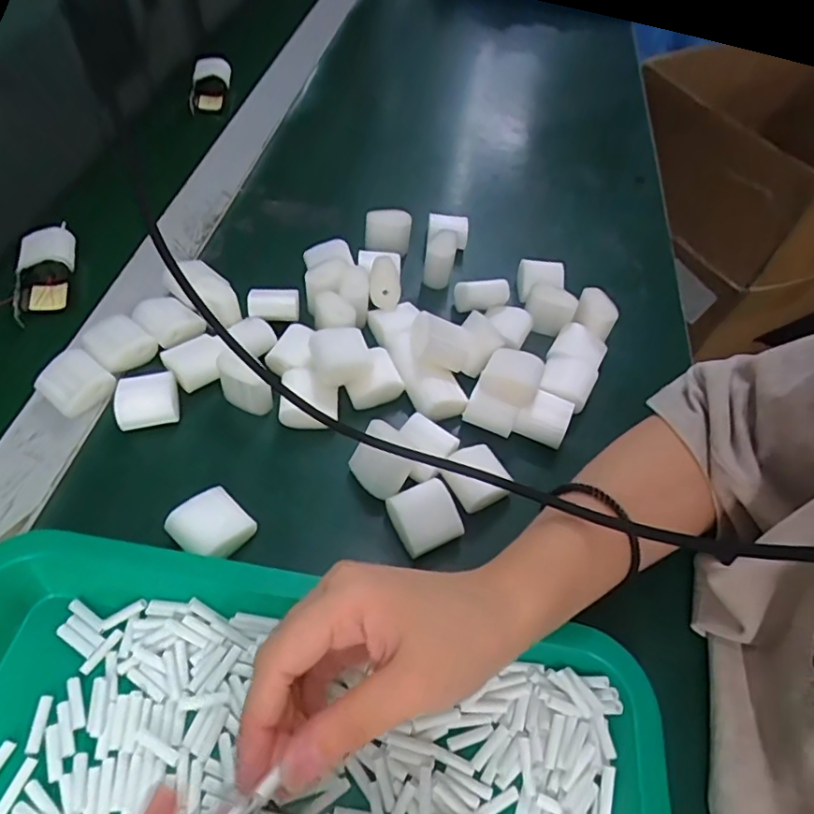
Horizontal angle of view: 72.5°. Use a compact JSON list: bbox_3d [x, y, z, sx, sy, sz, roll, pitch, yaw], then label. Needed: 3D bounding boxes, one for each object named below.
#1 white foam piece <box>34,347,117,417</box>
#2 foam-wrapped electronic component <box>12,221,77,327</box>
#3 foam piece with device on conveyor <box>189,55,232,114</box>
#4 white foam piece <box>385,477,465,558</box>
[{"bbox_3d":[-0.212,-0.015,0.354,0.038,0.019,0.036,33,60,19],"label":"white foam piece"},{"bbox_3d":[-0.278,-0.104,0.423,0.041,0.016,0.088,-3,68,-5],"label":"foam-wrapped electronic component"},{"bbox_3d":[-0.213,-0.352,0.606,0.042,0.029,0.068,-4,55,-5],"label":"foam piece with device on conveyor"},{"bbox_3d":[0.010,0.065,0.320,0.036,0.021,0.036,-22,59,-17],"label":"white foam piece"}]

